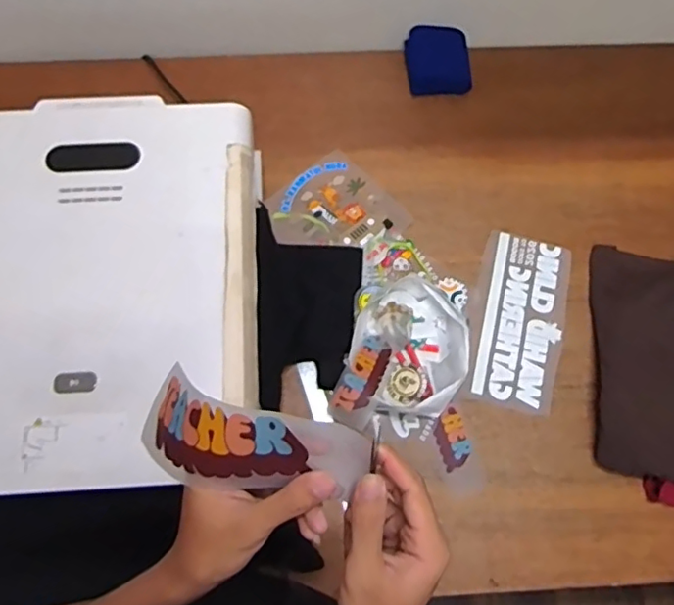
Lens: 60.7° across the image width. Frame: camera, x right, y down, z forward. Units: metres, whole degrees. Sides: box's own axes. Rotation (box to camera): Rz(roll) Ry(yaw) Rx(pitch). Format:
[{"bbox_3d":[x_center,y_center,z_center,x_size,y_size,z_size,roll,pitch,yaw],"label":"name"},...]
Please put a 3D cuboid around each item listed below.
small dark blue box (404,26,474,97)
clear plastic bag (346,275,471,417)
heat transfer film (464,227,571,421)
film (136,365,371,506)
[{"bbox_3d":[0.181,-0.430,1.025,0.116,0.043,0.119,-2,70,-2],"label":"small dark blue box"},{"bbox_3d":[0.108,0.061,0.852,0.166,0.040,0.199,13,70,3],"label":"clear plastic bag"},{"bbox_3d":[0.281,0.024,0.894,0.143,0.010,0.276,16,70,5],"label":"heat transfer film"},{"bbox_3d":[-0.063,0.083,0.367,0.163,0.052,0.066,5,69,18],"label":"film"}]

